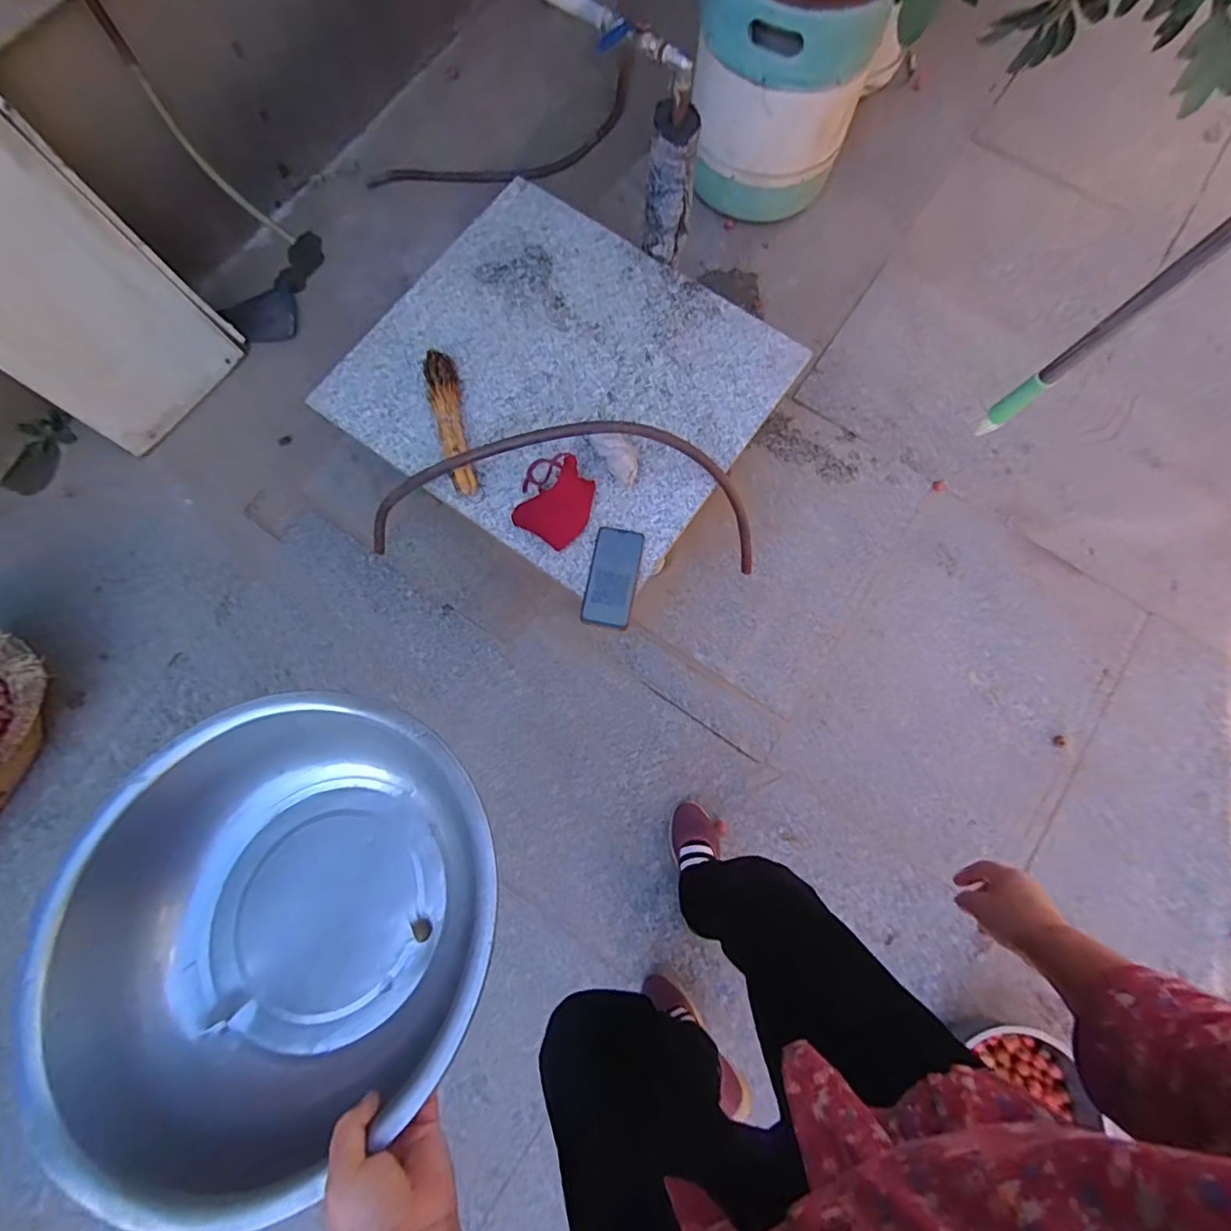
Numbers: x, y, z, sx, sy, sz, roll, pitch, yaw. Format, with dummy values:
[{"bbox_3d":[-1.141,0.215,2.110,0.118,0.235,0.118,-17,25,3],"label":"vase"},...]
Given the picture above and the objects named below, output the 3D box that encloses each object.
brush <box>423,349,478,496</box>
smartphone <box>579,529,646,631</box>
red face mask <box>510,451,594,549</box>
[{"bbox_3d":[-0.277,-0.322,0.926,0.054,0.038,0.270,-13,77,-2],"label":"brush"},{"bbox_3d":[-0.003,-0.059,0.874,0.078,0.012,0.164,9,77,3],"label":"smartphone"},{"bbox_3d":[-0.098,-0.188,0.888,0.117,0.041,0.142,11,77,4],"label":"red face mask"}]

